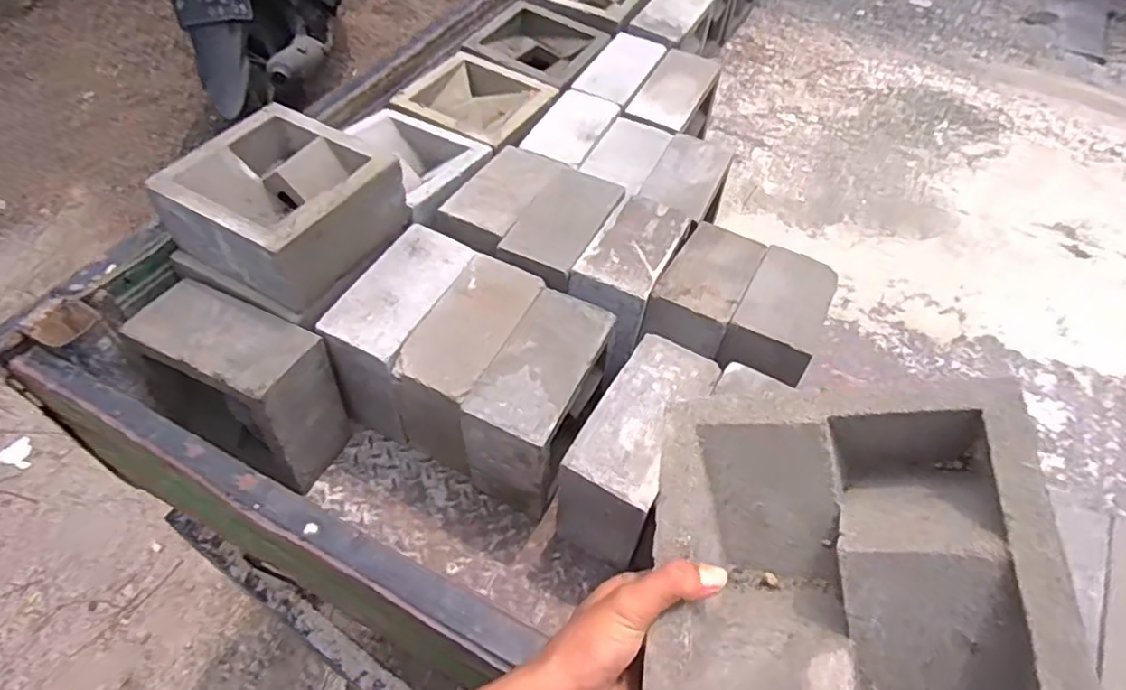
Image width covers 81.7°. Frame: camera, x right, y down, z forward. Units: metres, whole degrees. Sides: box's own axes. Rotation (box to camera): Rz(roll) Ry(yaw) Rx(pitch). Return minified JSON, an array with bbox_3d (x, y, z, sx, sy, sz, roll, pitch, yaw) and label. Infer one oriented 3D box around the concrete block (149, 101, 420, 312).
[{"bbox_3d":[-0.330,-0.171,0.785,0.201,0.114,0.205,26,59,15],"label":"concrete block"}]

